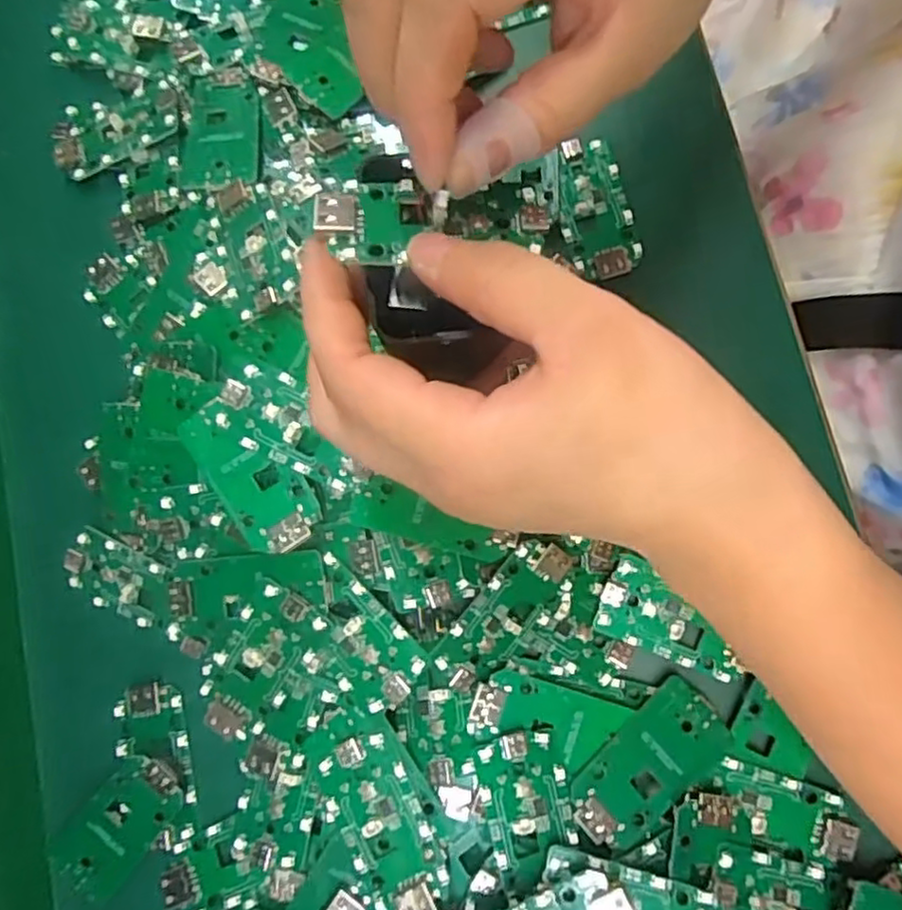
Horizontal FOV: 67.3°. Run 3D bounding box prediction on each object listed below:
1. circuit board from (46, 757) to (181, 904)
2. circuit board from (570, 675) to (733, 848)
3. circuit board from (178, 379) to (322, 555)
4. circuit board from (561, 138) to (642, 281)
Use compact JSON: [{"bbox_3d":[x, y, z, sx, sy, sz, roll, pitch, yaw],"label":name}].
[{"bbox_3d":[-0.133,0.148,0.270,0.031,0.006,0.062,42,94,7],"label":"circuit board"},{"bbox_3d":[0.072,0.113,0.248,0.063,0.004,0.032,-41,78,-11],"label":"circuit board"},{"bbox_3d":[-0.074,0.006,0.250,0.029,0.004,0.062,-35,80,-3],"label":"circuit board"},{"bbox_3d":[0.062,-0.105,0.291,0.028,0.005,0.061,-10,81,4],"label":"circuit board"}]

